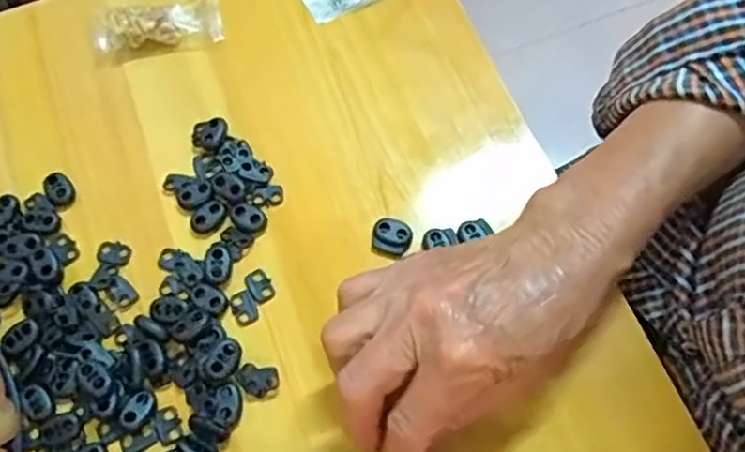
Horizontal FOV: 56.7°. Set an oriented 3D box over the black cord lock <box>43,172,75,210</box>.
[{"bbox_3d":[-0.182,-0.021,0.401,0.015,0.008,0.020,-33,69,-11],"label":"black cord lock"}]

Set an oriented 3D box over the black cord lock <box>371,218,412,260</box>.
[{"bbox_3d":[0.010,0.007,0.381,0.022,0.008,0.021,10,67,6],"label":"black cord lock"}]

